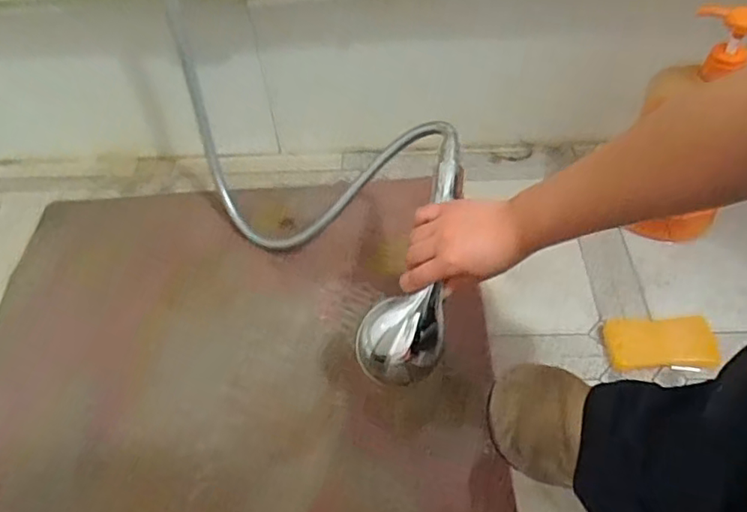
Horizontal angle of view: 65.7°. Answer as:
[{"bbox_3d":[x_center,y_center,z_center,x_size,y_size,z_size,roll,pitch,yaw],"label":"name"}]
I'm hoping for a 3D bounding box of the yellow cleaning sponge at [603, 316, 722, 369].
[{"bbox_3d":[0.302,0.092,0.612,0.109,0.022,0.053,-2,50,3],"label":"yellow cleaning sponge"}]

